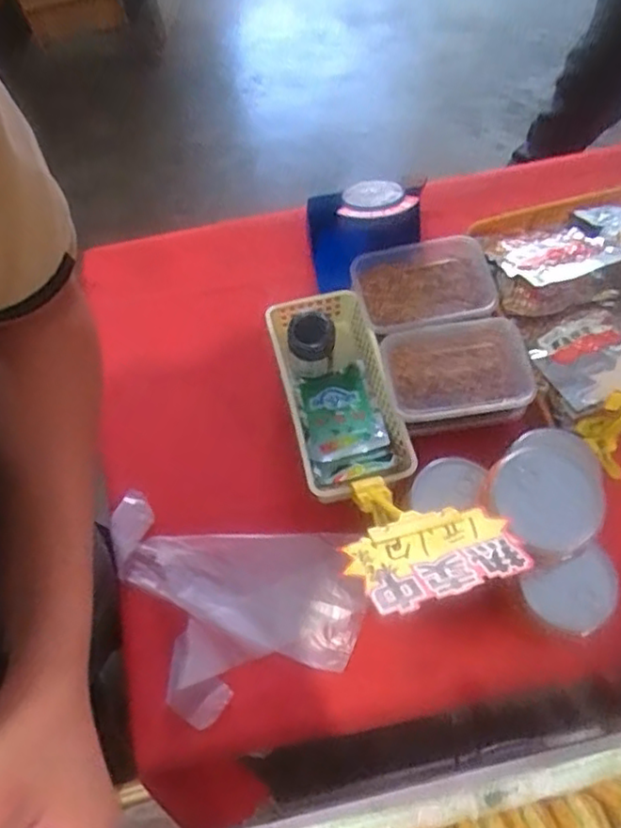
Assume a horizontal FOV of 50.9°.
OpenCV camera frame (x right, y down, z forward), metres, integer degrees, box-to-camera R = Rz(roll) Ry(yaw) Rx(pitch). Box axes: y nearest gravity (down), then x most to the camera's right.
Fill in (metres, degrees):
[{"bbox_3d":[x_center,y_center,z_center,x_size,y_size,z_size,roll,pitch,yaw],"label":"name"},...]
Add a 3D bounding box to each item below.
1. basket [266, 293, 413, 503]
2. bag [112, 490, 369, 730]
[{"bbox_3d":[0.032,-0.027,0.817,0.124,0.079,0.273,-14,67,-3],"label":"basket"},{"bbox_3d":[-0.100,0.229,0.752,0.304,0.010,0.218,10,68,7],"label":"bag"}]

